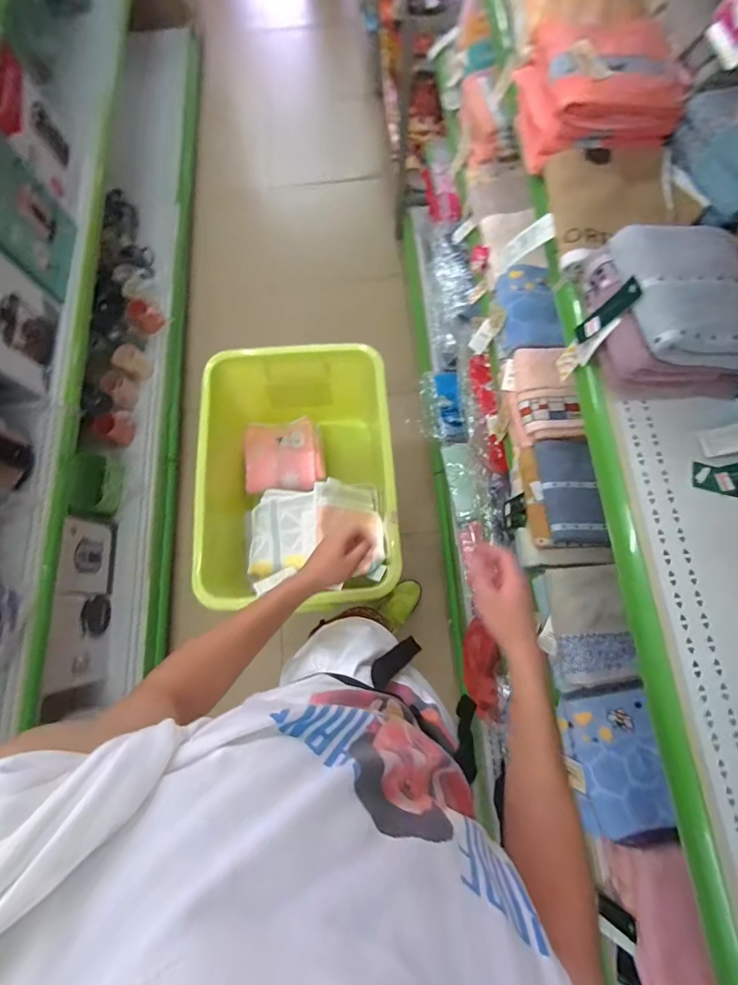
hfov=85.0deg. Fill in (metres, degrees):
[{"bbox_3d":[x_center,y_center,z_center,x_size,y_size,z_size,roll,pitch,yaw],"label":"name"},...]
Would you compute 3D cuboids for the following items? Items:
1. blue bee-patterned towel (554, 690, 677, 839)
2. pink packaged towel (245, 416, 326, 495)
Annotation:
[{"bbox_3d":[0.395,0.433,0.652,0.128,0.052,0.195,-1,74,2],"label":"blue bee-patterned towel"},{"bbox_3d":[-0.228,-0.100,1.075,0.200,0.062,0.214,-9,74,-1],"label":"pink packaged towel"}]

